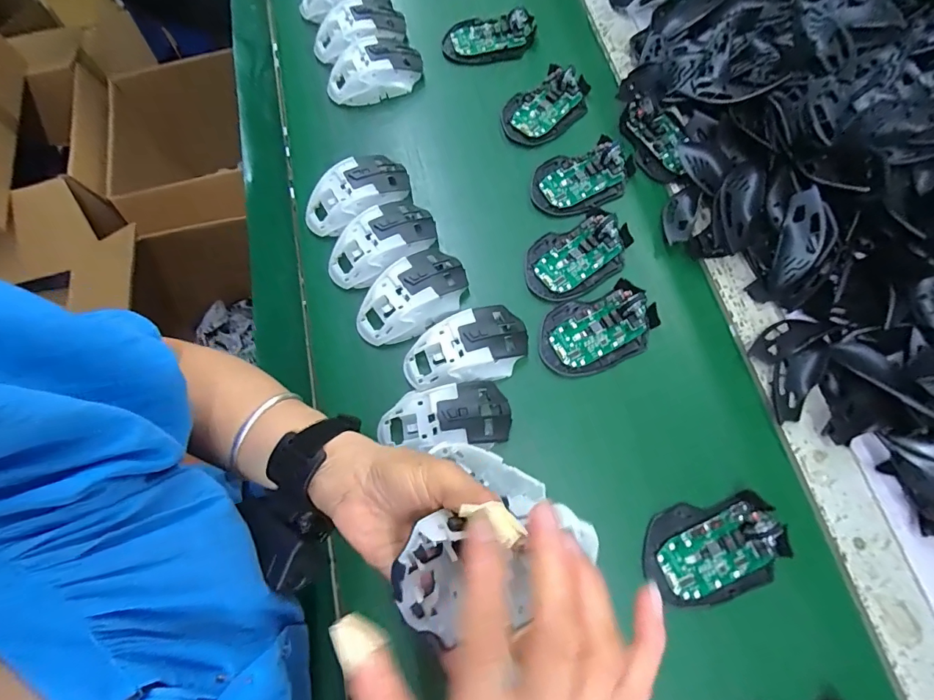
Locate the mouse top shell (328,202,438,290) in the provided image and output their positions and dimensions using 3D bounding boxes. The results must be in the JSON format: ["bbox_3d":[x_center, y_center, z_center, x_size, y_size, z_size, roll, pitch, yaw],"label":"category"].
[{"bbox_3d":[-0.085,-0.105,0.442,0.118,0.039,0.068,-43,75,-12],"label":"mouse top shell"}]

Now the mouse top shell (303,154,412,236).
[{"bbox_3d":[-0.117,-0.163,0.463,0.114,0.040,0.063,-26,73,-7],"label":"mouse top shell"}]

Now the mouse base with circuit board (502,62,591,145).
[{"bbox_3d":[0.092,-0.285,0.501,0.113,0.023,0.069,-33,74,-9],"label":"mouse base with circuit board"}]

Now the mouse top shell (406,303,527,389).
[{"bbox_3d":[-0.001,-0.001,0.399,0.114,0.031,0.063,-18,72,-4],"label":"mouse top shell"}]

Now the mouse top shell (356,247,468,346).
[{"bbox_3d":[-0.052,-0.050,0.418,0.115,0.033,0.063,-38,75,-11],"label":"mouse top shell"}]

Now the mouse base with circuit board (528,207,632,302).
[{"bbox_3d":[0.112,-0.099,0.437,0.113,0.020,0.072,-30,73,-8],"label":"mouse base with circuit board"}]

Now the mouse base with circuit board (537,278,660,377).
[{"bbox_3d":[0.124,-0.022,0.407,0.112,0.025,0.071,-19,72,-5],"label":"mouse base with circuit board"}]

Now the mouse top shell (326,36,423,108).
[{"bbox_3d":[-0.112,-0.333,0.519,0.111,0.035,0.064,-19,72,-5],"label":"mouse top shell"}]

